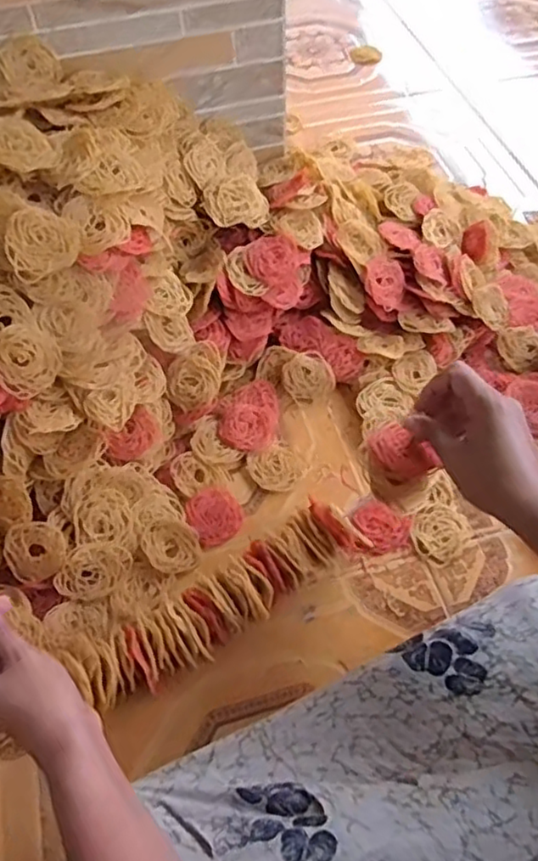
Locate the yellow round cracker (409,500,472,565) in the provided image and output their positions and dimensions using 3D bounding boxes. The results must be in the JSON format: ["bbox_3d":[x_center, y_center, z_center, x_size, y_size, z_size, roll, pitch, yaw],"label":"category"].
[{"bbox_3d":[0.174,0.103,0.678,0.058,0.009,0.055,-1,56,1],"label":"yellow round cracker"}]

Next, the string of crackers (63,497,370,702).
[{"bbox_3d":[-0.031,0.156,0.618,0.289,0.057,0.061,-31,61,-19],"label":"string of crackers"}]

